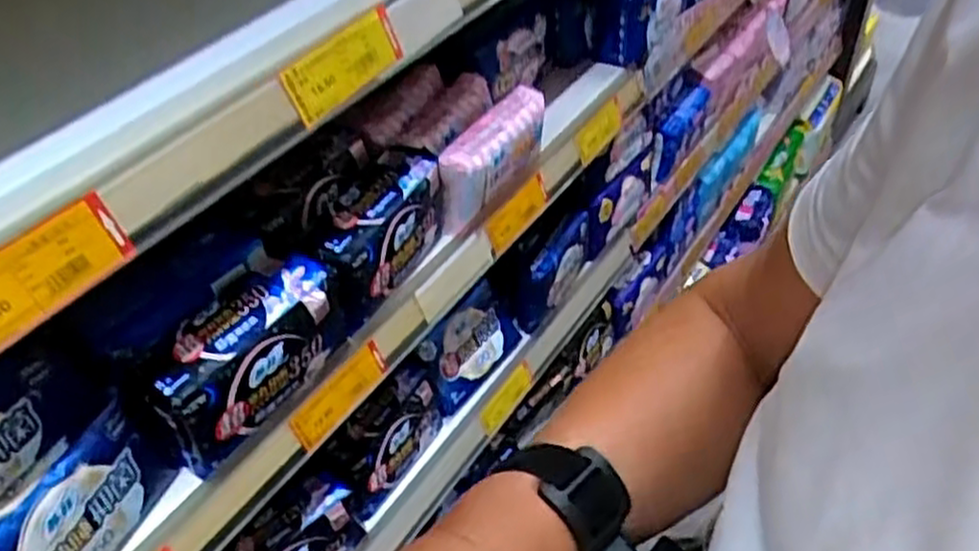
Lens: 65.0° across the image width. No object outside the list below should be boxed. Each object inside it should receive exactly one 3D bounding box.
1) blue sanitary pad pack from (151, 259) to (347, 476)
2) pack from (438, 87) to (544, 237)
[{"bbox_3d":[-0.178,0.059,0.566,0.062,0.081,0.147,22,50,27],"label":"blue sanitary pad pack"},{"bbox_3d":[0.006,-0.108,0.703,0.035,0.075,0.148,24,51,28],"label":"pack"}]

